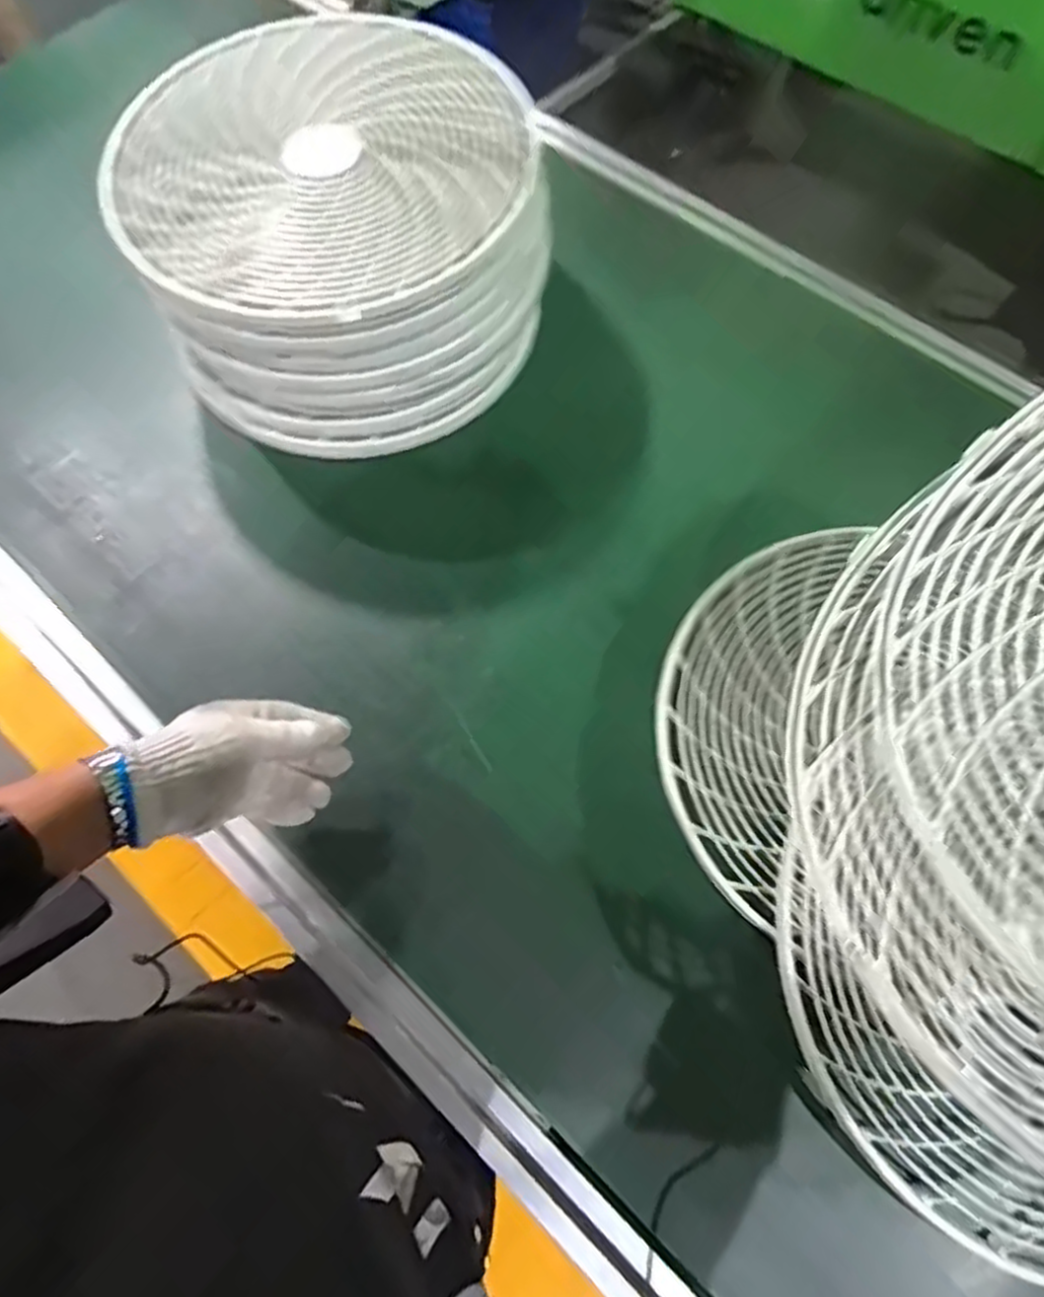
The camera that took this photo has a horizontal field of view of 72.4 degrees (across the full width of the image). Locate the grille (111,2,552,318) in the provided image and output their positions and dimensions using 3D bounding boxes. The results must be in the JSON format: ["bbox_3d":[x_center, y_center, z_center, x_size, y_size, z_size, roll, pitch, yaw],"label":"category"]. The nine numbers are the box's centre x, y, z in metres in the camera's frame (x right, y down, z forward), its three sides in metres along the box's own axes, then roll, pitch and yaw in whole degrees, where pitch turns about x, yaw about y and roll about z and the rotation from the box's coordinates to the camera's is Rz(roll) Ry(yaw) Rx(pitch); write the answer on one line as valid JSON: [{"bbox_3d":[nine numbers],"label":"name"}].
[{"bbox_3d":[-0.179,-0.466,0.676,0.363,0.035,0.403,43,72,14],"label":"grille"}]

